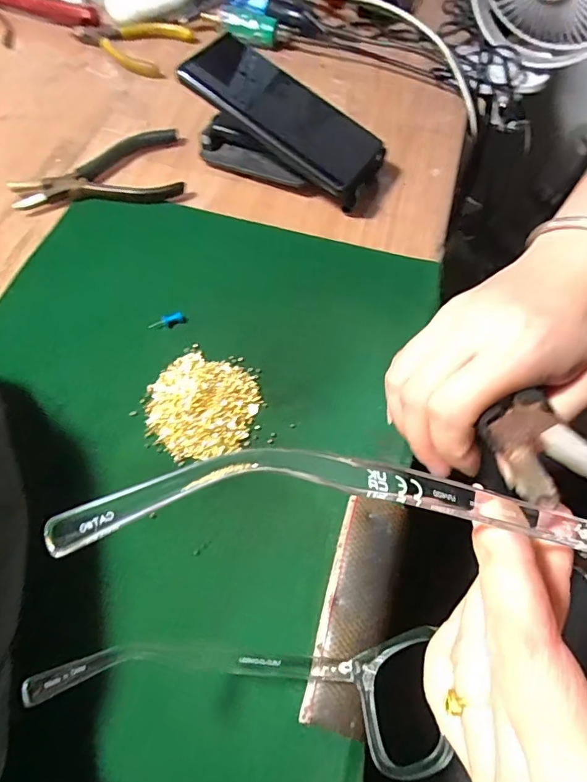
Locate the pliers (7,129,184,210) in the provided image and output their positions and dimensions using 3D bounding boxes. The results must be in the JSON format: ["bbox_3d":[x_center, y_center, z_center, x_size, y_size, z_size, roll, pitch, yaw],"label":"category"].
[{"bbox_3d":[-0.171,-0.194,0.412,0.140,0.016,0.084,-7,64,-5],"label":"pliers"}]

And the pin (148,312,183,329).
[{"bbox_3d":[-0.092,-0.051,0.336,0.026,0.005,0.006,-17,65,-10],"label":"pin"}]

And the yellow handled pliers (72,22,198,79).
[{"bbox_3d":[-0.182,-0.379,0.509,0.131,0.009,0.082,9,63,3],"label":"yellow handled pliers"}]

